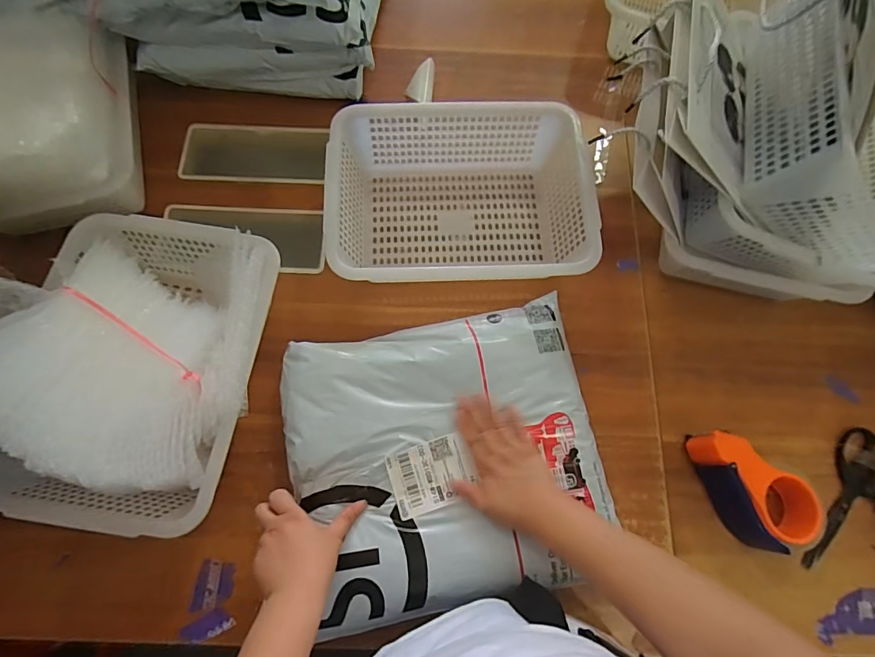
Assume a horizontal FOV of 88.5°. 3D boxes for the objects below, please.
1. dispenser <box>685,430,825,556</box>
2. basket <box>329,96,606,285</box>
[{"bbox_3d":[0.385,0.187,0.545,0.093,0.062,0.148,-24,75,-9],"label":"dispenser"},{"bbox_3d":[0.029,-0.181,0.636,0.346,0.105,0.260,0,73,-2],"label":"basket"}]

